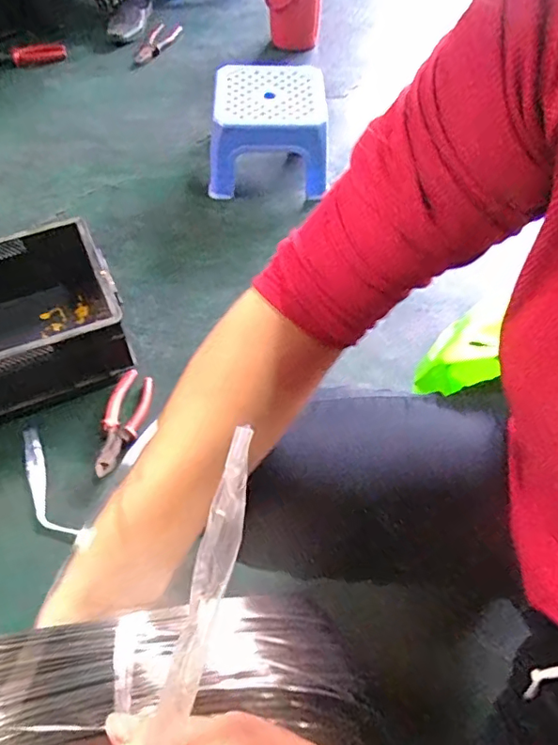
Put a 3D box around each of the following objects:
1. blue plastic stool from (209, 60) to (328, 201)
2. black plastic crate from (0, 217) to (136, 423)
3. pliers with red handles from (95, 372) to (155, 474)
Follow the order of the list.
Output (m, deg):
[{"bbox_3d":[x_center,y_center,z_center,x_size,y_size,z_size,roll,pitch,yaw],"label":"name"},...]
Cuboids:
[{"bbox_3d":[-0.025,-0.484,1.078,0.226,0.170,0.240,-2,56,-3],"label":"blue plastic stool"},{"bbox_3d":[-0.428,-0.067,0.799,0.361,0.126,0.267,-20,59,-15],"label":"black plastic crate"},{"bbox_3d":[-0.222,0.071,0.766,0.055,0.028,0.169,6,56,3],"label":"pliers with red handles"}]

